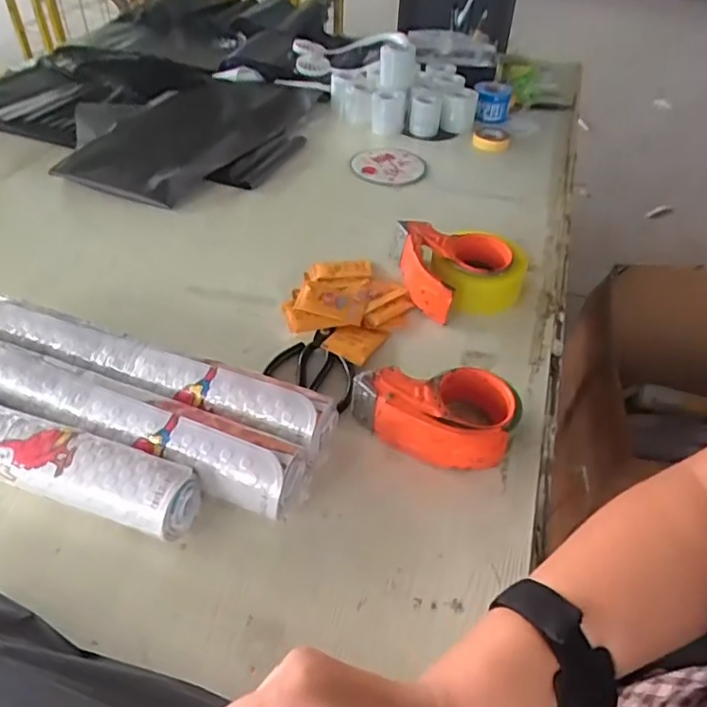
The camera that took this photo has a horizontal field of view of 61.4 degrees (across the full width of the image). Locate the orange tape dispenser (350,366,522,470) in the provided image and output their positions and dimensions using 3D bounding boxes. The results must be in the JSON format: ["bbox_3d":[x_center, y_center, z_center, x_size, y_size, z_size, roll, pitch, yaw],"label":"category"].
[{"bbox_3d":[0.084,0.054,0.606,0.159,0.059,0.100,19,45,17],"label":"orange tape dispenser"}]

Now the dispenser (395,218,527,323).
[{"bbox_3d":[0.135,-0.111,0.784,0.182,0.053,0.148,10,43,8],"label":"dispenser"}]

